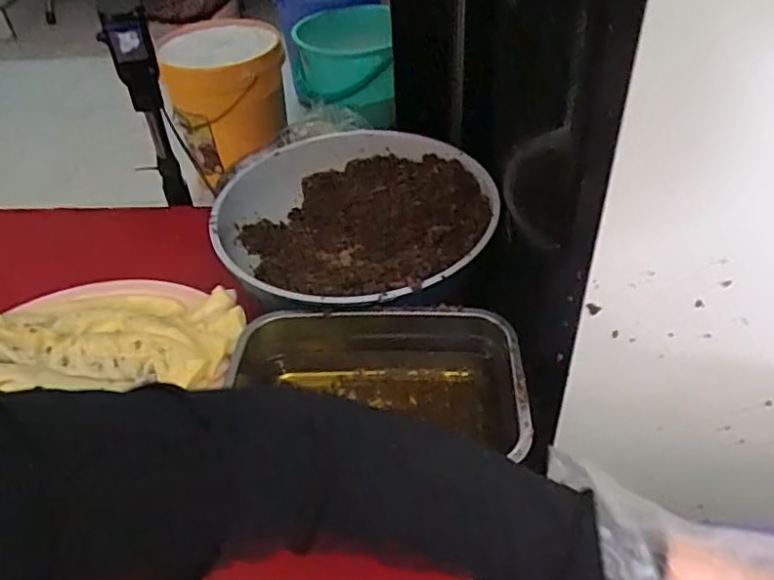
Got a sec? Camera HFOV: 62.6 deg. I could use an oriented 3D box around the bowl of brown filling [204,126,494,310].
[{"bbox_3d":[-0.029,-0.057,0.625,0.254,0.079,0.252,-1,42,1],"label":"bowl of brown filling"}]

